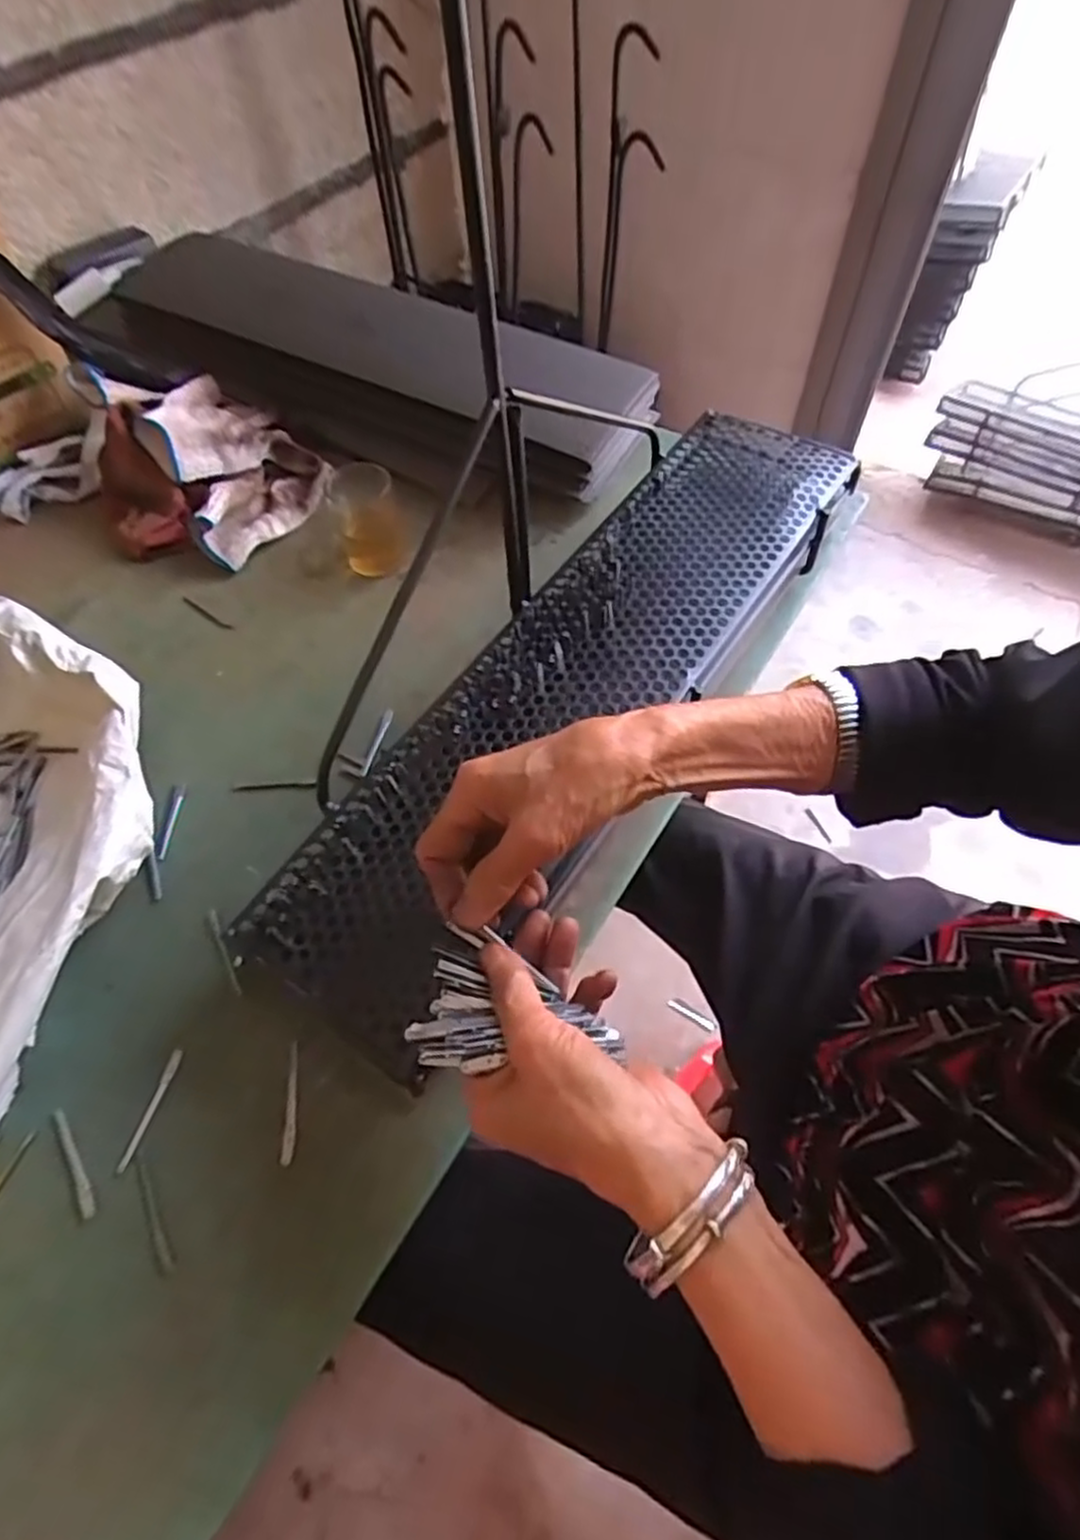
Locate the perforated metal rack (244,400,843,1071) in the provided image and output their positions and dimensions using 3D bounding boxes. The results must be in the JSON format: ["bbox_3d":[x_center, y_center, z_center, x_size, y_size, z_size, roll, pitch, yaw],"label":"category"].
[{"bbox_3d":[0.044,-0.055,0.532,0.162,0.074,0.571,33,67,17],"label":"perforated metal rack"}]

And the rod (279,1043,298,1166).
[{"bbox_3d":[-0.147,0.195,0.432,0.007,0.006,0.065,-6,59,-4],"label":"rod"}]

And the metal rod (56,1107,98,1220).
[{"bbox_3d":[-0.266,0.223,0.419,0.008,0.004,0.065,-30,64,-17],"label":"metal rod"}]

